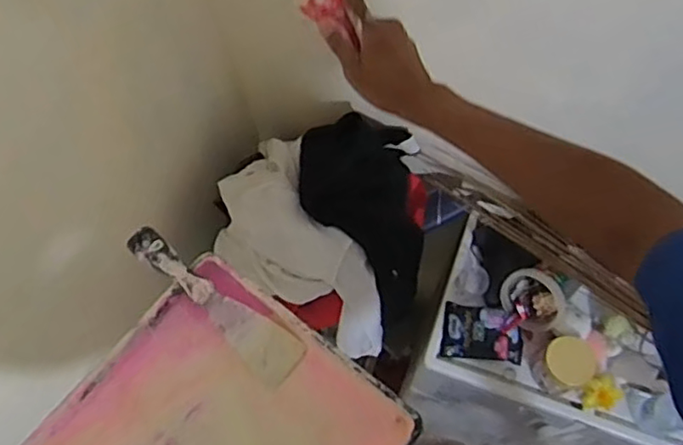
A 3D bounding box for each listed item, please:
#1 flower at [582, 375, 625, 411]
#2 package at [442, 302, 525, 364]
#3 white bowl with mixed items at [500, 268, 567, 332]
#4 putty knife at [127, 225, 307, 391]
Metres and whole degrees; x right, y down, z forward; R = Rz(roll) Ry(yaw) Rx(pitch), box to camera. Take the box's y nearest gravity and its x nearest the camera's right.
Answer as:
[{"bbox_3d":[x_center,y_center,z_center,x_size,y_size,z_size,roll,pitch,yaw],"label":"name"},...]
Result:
[{"bbox_3d":[0.495,0.330,1.204,0.065,0.034,0.060,-25,72,-7],"label":"flower"},{"bbox_3d":[0.279,0.220,1.253,0.152,0.029,0.107,4,71,4],"label":"package"},{"bbox_3d":[0.376,0.149,1.218,0.135,0.124,0.040,42,40,7],"label":"white bowl with mixed items"},{"bbox_3d":[-0.128,0.078,0.620,0.202,0.028,0.049,36,76,13],"label":"putty knife"}]

